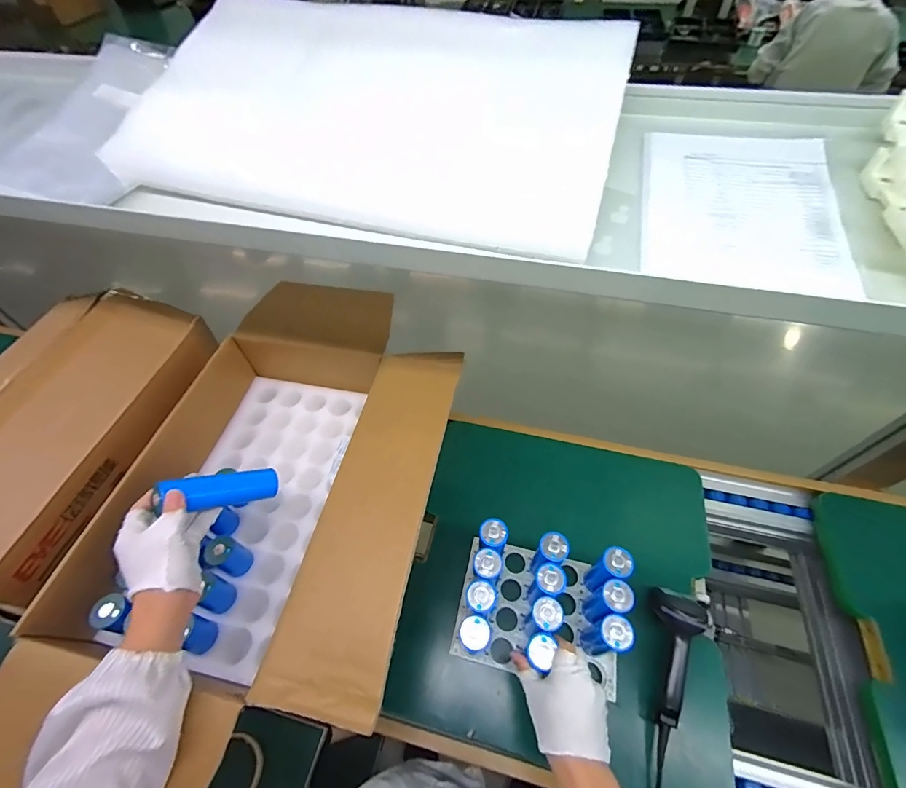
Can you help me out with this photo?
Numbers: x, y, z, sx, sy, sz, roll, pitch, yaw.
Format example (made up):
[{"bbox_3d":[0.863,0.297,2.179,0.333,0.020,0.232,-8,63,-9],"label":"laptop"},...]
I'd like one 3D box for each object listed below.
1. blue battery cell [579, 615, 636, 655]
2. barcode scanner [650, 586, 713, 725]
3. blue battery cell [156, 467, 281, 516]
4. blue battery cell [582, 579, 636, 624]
[{"bbox_3d":[0.205,0.331,0.559,0.036,0.139,0.037,-1,54,1],"label":"blue battery cell"},{"bbox_3d":[0.320,0.370,0.586,0.061,0.061,0.171,12,56,10],"label":"barcode scanner"},{"bbox_3d":[-0.288,0.119,0.514,0.132,0.032,0.031,6,42,-44],"label":"blue battery cell"},{"bbox_3d":[0.210,0.299,0.581,0.045,0.136,0.039,-18,56,-10],"label":"blue battery cell"}]

